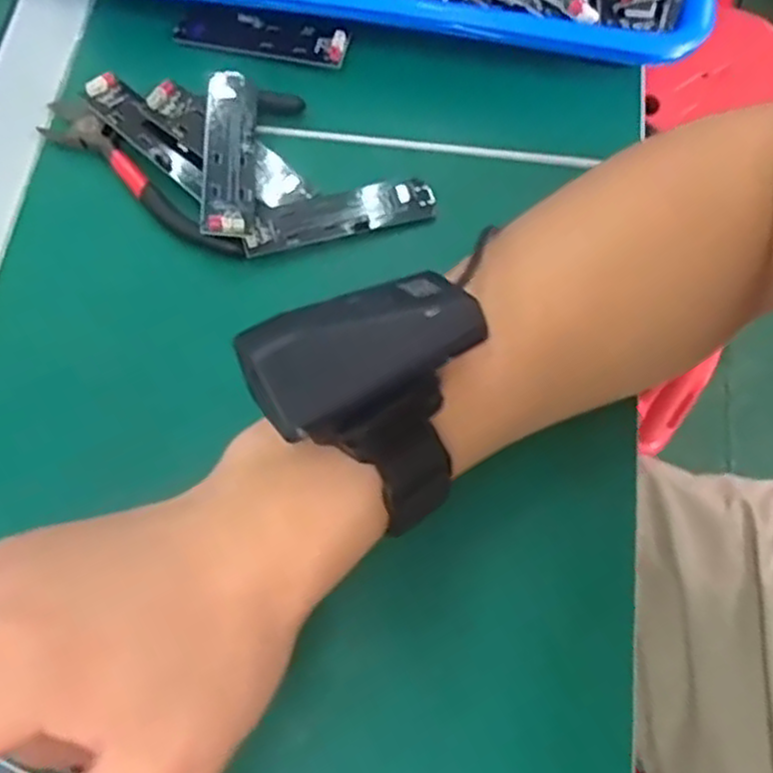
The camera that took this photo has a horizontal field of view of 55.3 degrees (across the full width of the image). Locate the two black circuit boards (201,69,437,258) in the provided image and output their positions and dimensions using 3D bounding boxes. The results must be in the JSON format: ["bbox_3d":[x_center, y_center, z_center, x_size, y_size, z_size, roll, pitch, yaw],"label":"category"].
[{"bbox_3d":[-0.032,-0.109,0.353,0.105,0.018,0.091,-2,71,-1],"label":"two black circuit boards"}]

